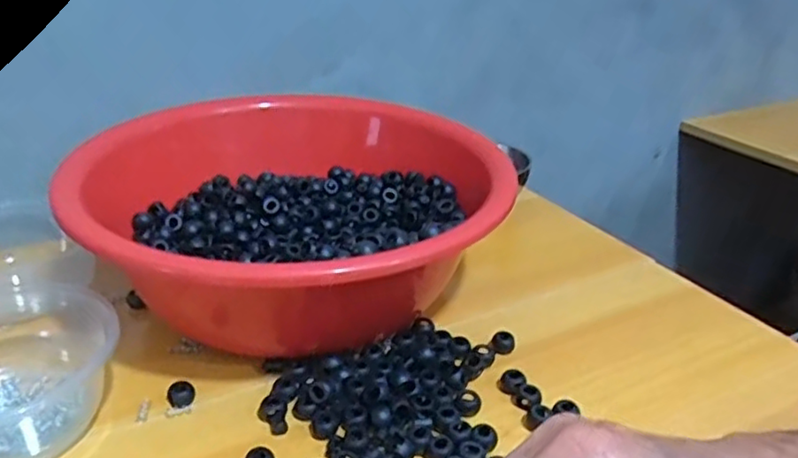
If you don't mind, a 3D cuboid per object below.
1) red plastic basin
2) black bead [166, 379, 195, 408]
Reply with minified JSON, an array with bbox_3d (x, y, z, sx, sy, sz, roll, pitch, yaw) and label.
[{"bbox_3d":[-0.072,-0.003,0.539,0.301,0.125,0.311,1,28,-1],"label":"red plastic basin"},{"bbox_3d":[-0.148,0.111,0.438,0.018,0.012,0.018,-9,30,-19],"label":"black bead"}]

